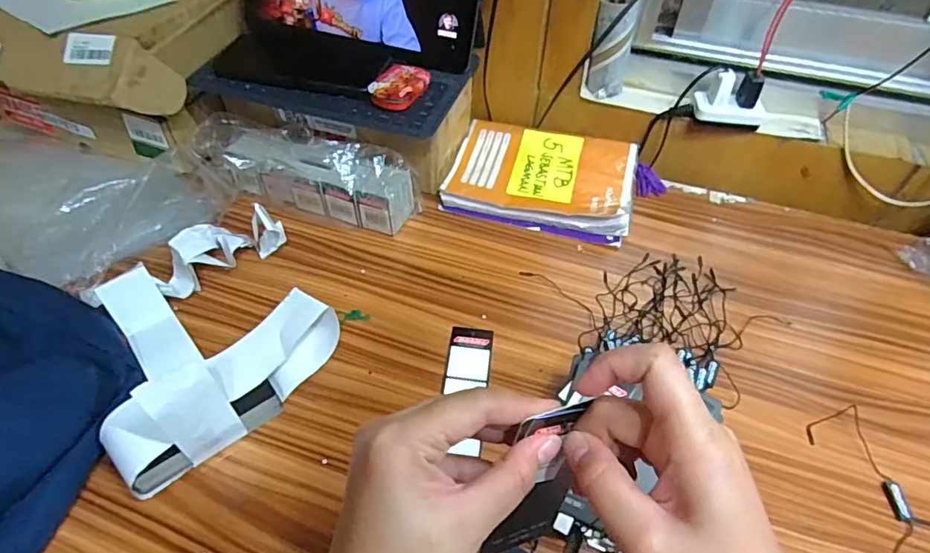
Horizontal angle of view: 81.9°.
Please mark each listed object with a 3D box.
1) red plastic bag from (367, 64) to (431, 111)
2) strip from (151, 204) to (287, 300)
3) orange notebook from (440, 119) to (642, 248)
[{"bbox_3d":[-0.065,-0.191,0.535,0.046,0.017,0.068,15,50,11],"label":"red plastic bag"},{"bbox_3d":[-0.237,-0.033,0.506,0.117,0.047,0.048,-32,59,-25],"label":"strip"},{"bbox_3d":[0.088,-0.114,0.615,0.203,0.024,0.151,13,51,8],"label":"orange notebook"}]

